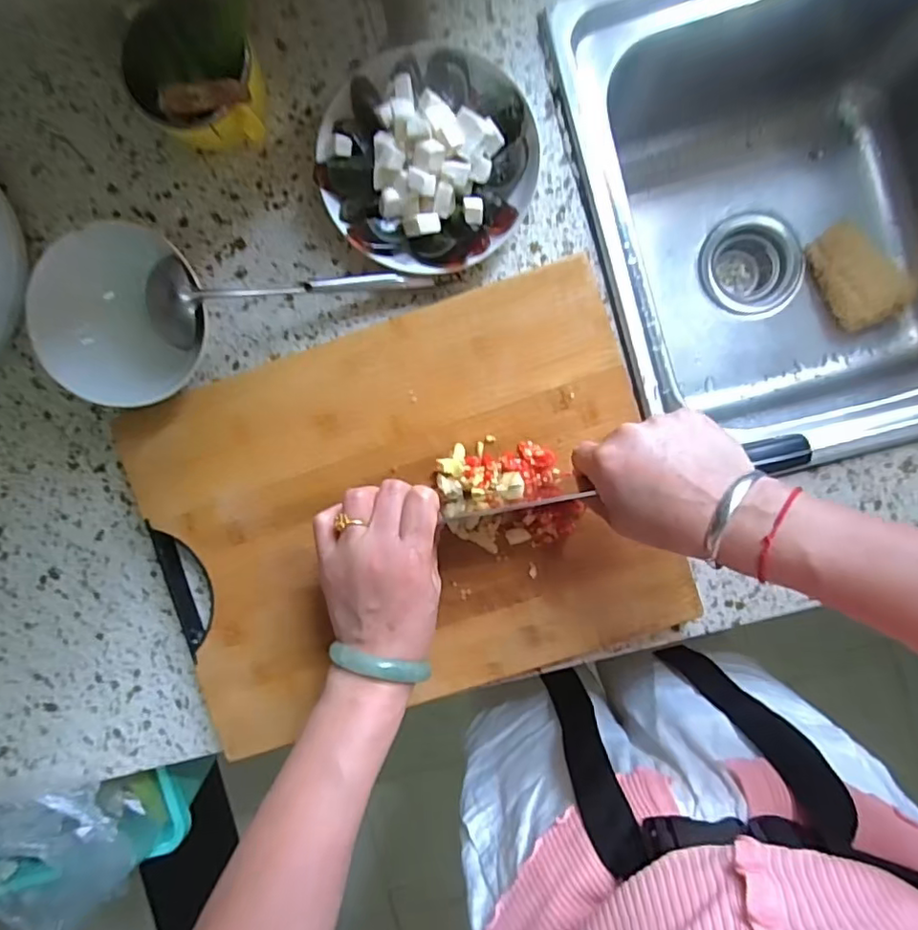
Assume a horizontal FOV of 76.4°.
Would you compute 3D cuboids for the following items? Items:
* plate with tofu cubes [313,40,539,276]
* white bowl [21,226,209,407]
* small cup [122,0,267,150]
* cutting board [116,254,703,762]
[{"bbox_3d":[-0.025,-0.234,0.445,0.157,0.051,0.168,0,92,3],"label":"plate with tofu cubes"},{"bbox_3d":[-0.249,-0.110,0.447,0.127,0.068,0.125,0,92,3],"label":"white bowl"},{"bbox_3d":[-0.196,-0.290,0.441,0.091,0.068,0.100,0,92,3],"label":"small cup"},{"bbox_3d":[-0.042,0.038,0.456,0.385,0.016,0.286,-17,91,3],"label":"cutting board"}]

